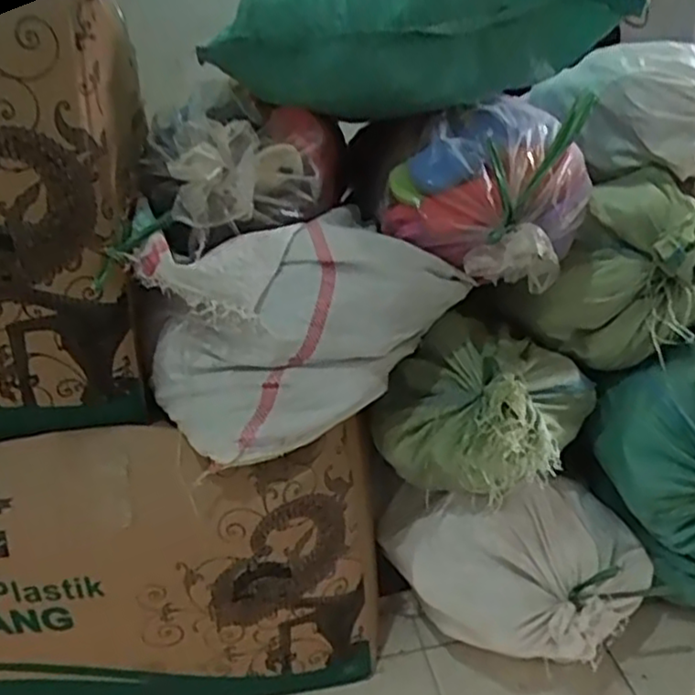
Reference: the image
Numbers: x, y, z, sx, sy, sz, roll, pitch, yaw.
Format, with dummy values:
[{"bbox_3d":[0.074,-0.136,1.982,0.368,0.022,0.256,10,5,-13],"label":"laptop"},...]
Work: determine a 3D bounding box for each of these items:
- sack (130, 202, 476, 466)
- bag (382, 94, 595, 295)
[{"bbox_3d":[-0.048,-0.036,0.945,0.390,0.245,0.170,-18,31,-26],"label":"sack"},{"bbox_3d":[0.190,-0.210,0.944,0.229,0.184,0.194,16,33,33],"label":"bag"}]

